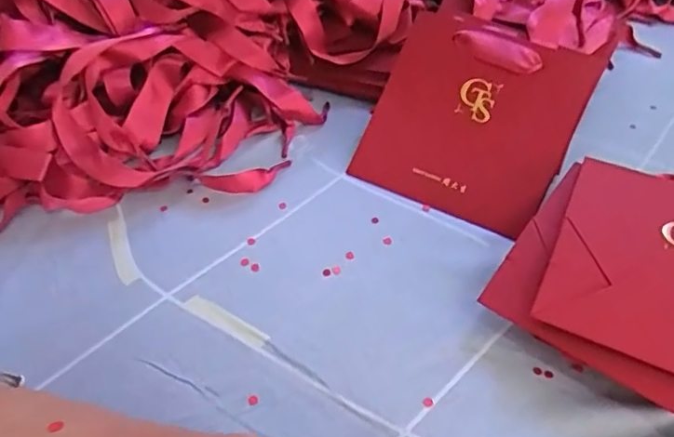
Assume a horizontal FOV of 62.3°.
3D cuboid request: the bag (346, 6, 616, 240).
[{"bbox_3d":[0.100,-0.075,0.413,0.147,0.013,0.146,21,86,17],"label":"bag"}]

